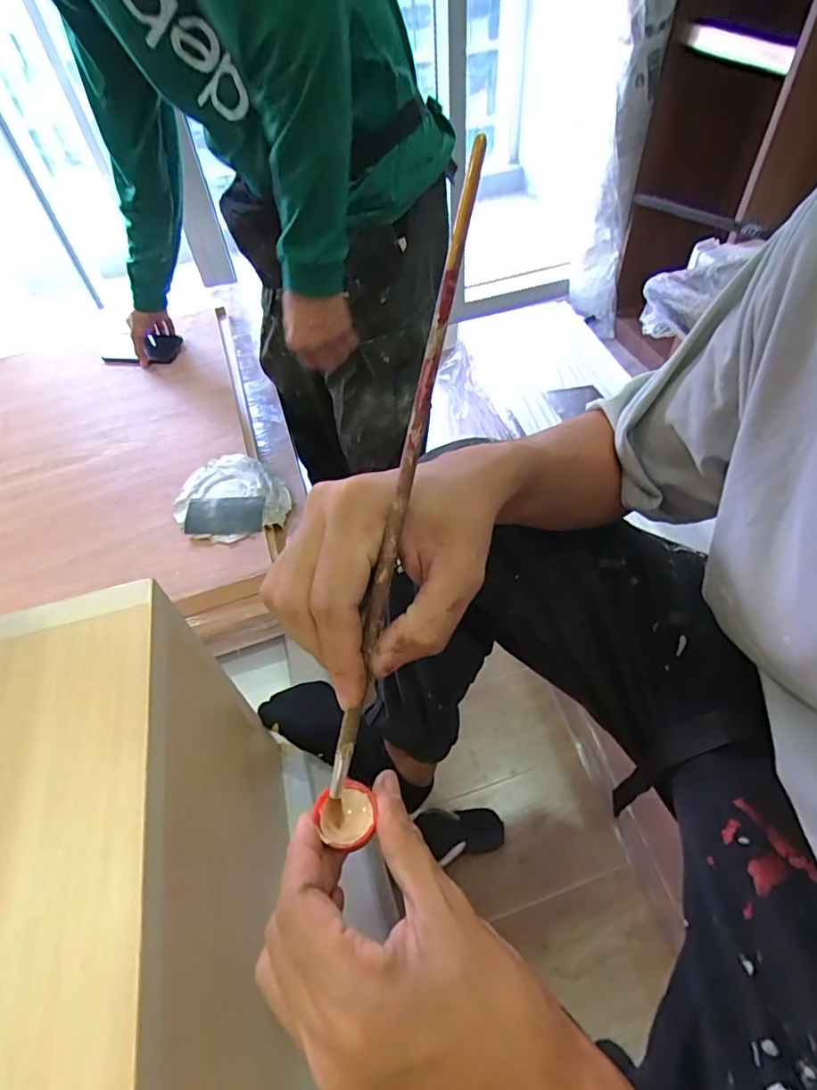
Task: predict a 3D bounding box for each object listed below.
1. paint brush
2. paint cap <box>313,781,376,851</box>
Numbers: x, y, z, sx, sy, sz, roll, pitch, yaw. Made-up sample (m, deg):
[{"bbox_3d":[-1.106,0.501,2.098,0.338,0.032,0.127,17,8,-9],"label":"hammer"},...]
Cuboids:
[{"bbox_3d":[-0.003,-0.017,0.228,0.008,0.274,0.009,16,11,17],"label":"paint brush"},{"bbox_3d":[-0.030,0.130,0.259,0.026,0.007,0.029,-22,53,-12],"label":"paint cap"}]

